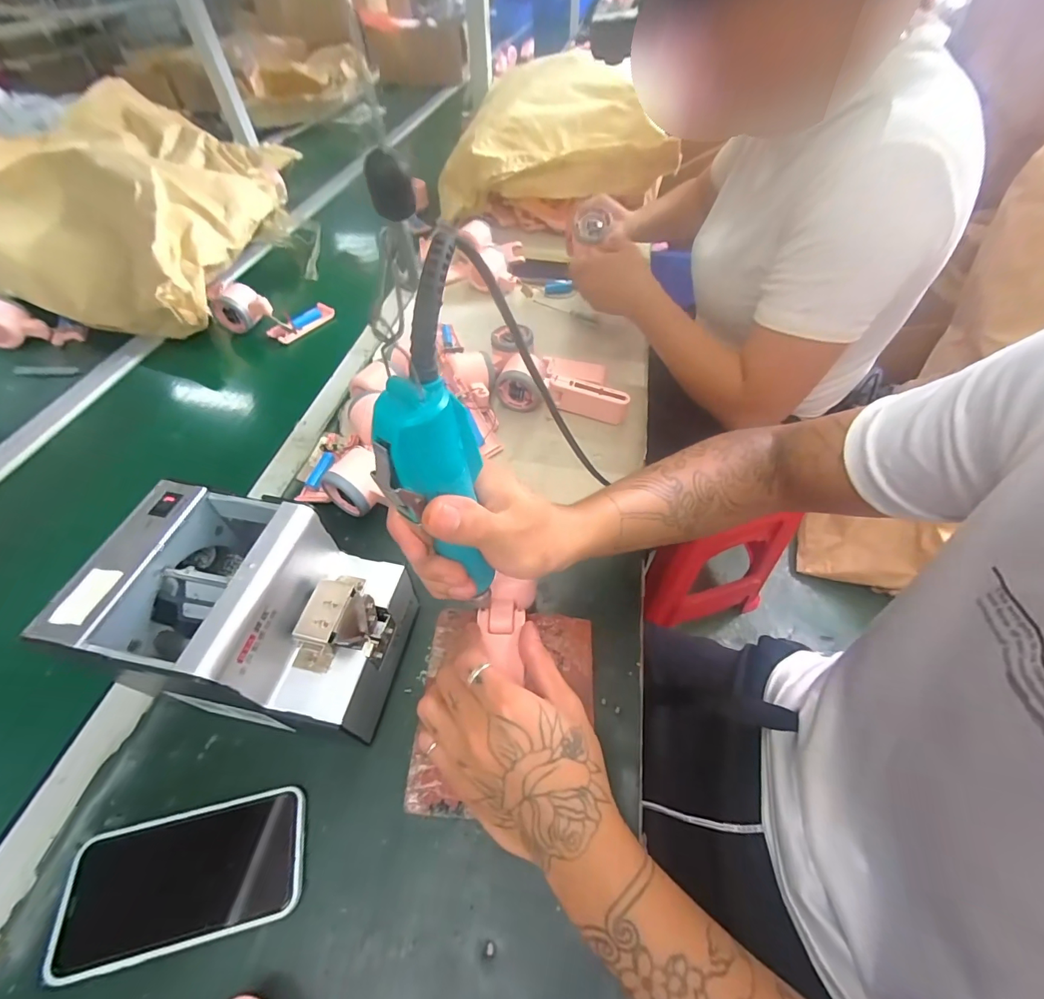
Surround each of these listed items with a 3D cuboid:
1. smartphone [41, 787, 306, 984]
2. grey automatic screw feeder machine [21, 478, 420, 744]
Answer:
[{"bbox_3d":[-0.226,0.254,0.298,0.144,0.012,0.073,-10,53,-7],"label":"smartphone"},{"bbox_3d":[-0.188,0.089,0.336,0.172,0.143,0.116,11,53,8],"label":"grey automatic screw feeder machine"}]

